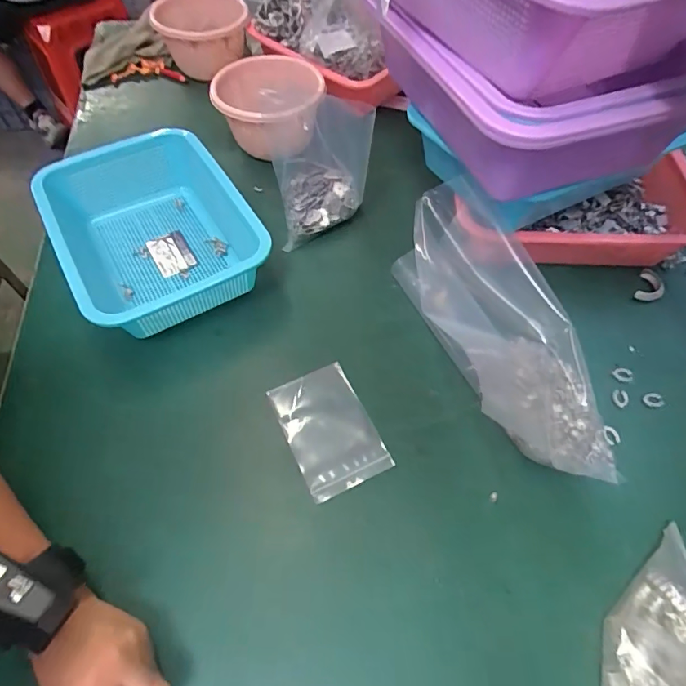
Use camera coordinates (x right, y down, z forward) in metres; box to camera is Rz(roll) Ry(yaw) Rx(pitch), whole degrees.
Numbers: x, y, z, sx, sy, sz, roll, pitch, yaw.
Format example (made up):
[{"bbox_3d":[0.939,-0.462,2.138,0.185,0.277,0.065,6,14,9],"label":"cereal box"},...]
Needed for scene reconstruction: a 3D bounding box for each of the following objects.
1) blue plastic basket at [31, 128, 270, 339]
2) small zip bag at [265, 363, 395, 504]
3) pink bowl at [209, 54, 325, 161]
[{"bbox_3d":[-0.212,-0.123,0.535,0.193,0.089,0.258,-30,60,-16],"label":"blue plastic basket"},{"bbox_3d":[-0.014,0.080,0.445,0.079,0.008,0.120,-23,59,-12],"label":"small zip bag"},{"bbox_3d":[-0.104,-0.326,0.649,0.150,0.080,0.142,-1,57,2],"label":"pink bowl"}]

